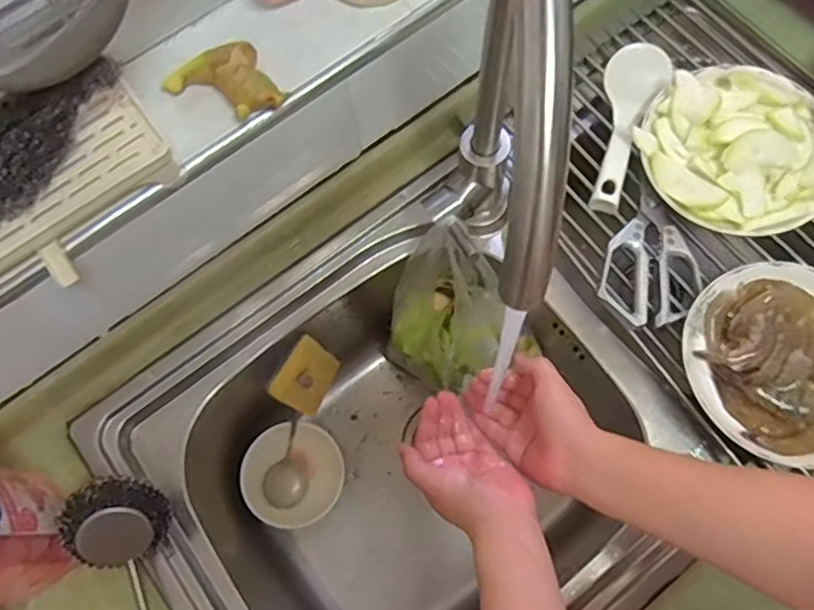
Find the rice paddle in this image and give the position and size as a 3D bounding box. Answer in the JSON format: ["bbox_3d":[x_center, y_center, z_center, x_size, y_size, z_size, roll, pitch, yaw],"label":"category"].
[{"bbox_3d":[0.220,-0.185,0.640,0.059,0.025,0.195,18,74,7],"label":"rice paddle"}]

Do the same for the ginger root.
[{"bbox_3d":[-0.139,-0.164,0.485,0.071,0.021,0.075,-32,74,-8],"label":"ginger root"}]

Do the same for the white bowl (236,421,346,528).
[{"bbox_3d":[-0.129,0.199,0.742,0.109,0.075,0.106,-1,71,3],"label":"white bowl"}]

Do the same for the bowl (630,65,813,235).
[{"bbox_3d":[0.320,-0.152,0.613,0.175,0.055,0.173,-1,72,2],"label":"bowl"}]

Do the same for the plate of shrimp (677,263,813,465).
[{"bbox_3d":[0.334,0.049,0.559,0.179,0.032,0.168,-1,72,2],"label":"plate of shrimp"}]

